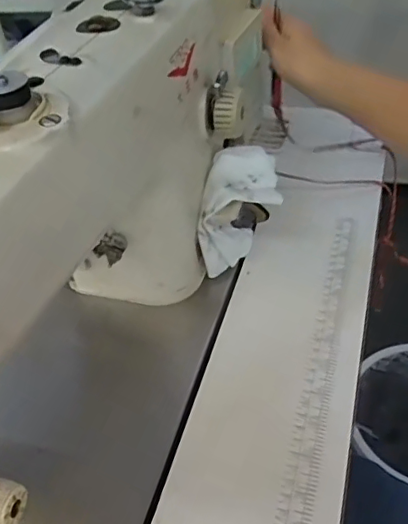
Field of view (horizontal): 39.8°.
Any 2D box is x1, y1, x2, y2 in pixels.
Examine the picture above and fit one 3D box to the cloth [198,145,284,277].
[{"bbox_3d":[0.022,-0.043,0.498,0.056,0.117,0.056,-2,30,-36],"label":"cloth"}]

